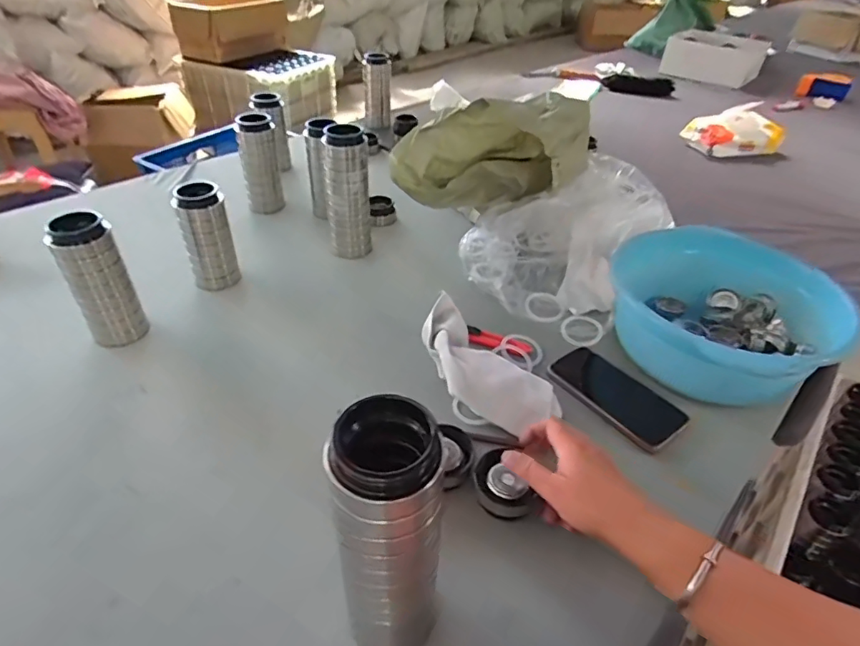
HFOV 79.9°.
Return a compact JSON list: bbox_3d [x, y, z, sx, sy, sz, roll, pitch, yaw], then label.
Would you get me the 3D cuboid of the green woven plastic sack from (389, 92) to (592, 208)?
[{"bbox_3d":[0.087,-0.268,0.814,0.304,0.162,0.156,-6,36,19],"label":"green woven plastic sack"}]

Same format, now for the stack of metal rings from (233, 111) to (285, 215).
[{"bbox_3d":[-0.320,-0.298,0.972,0.067,0.168,0.058,-4,40,-8],"label":"stack of metal rings"}]

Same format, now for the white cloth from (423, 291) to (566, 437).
[{"bbox_3d":[0.055,0.057,0.641,0.113,0.054,0.219,-27,48,-32],"label":"white cloth"}]

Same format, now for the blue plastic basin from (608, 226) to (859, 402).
[{"bbox_3d":[0.366,-0.012,0.696,0.282,0.124,0.282,2,39,-1],"label":"blue plastic basin"}]

